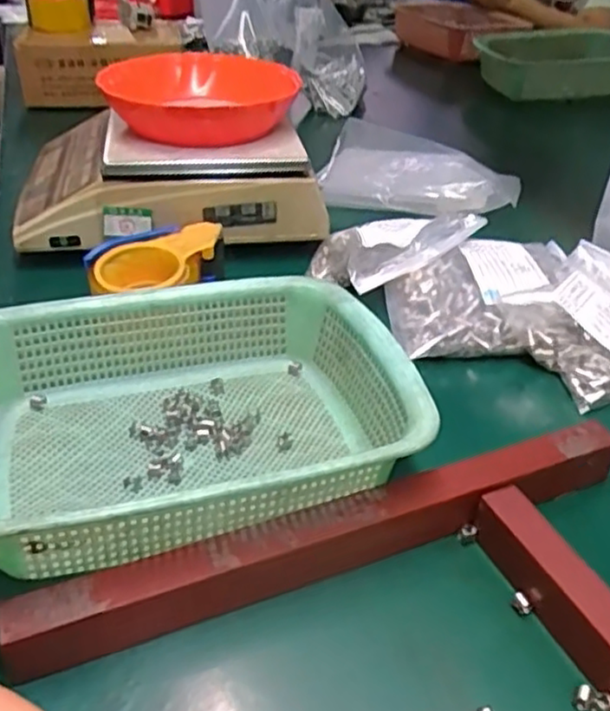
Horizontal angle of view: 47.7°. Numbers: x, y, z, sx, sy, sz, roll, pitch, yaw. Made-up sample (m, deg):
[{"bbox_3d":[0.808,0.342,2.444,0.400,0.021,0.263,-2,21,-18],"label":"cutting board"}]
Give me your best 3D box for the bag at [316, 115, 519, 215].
[{"bbox_3d":[0.154,-0.245,0.918,0.253,0.051,0.196,11,37,13],"label":"bag"}]

